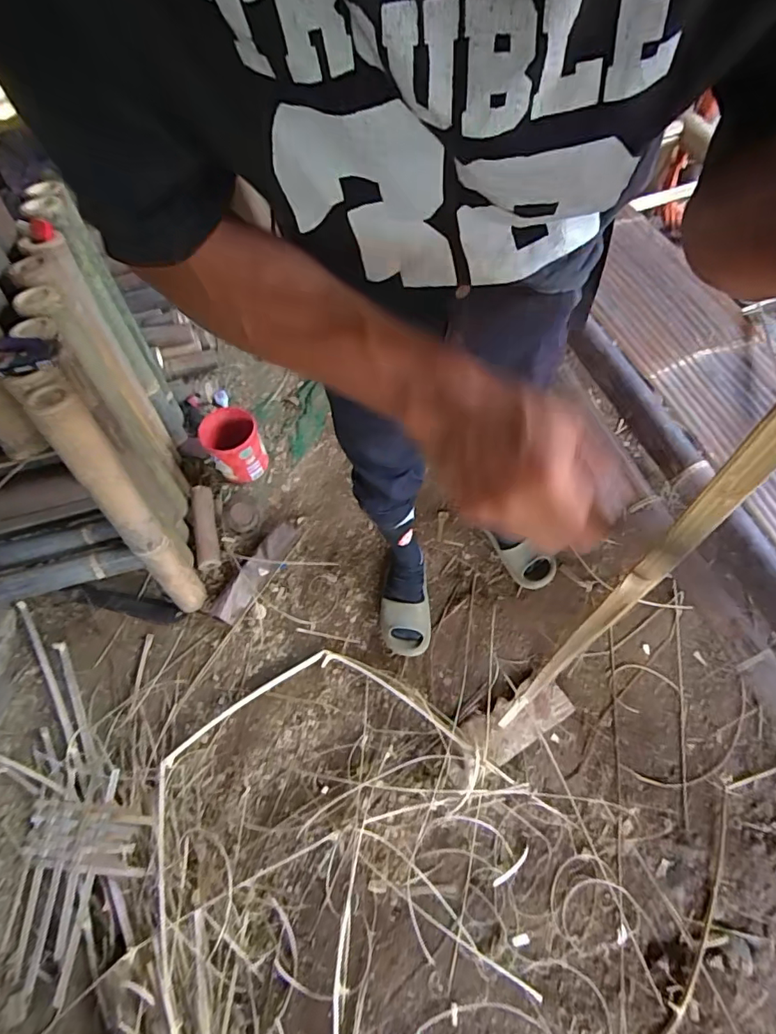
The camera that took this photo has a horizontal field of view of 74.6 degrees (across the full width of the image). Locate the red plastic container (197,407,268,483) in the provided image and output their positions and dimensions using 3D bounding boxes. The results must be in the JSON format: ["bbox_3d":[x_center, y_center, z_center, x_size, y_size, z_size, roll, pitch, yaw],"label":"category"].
[{"bbox_3d":[-0.404,-0.186,1.347,0.135,0.156,0.145,-2,65,4],"label":"red plastic container"}]

